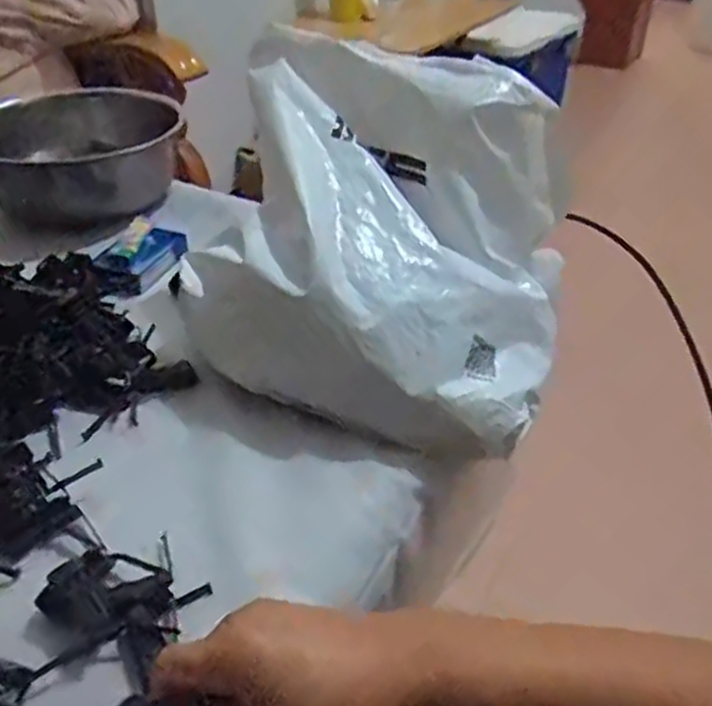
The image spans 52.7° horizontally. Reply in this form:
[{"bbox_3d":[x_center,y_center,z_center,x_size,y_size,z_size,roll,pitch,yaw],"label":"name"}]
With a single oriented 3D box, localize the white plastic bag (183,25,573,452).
[{"bbox_3d":[0.022,-0.101,0.561,0.270,0.200,0.243,13,38,15],"label":"white plastic bag"}]

